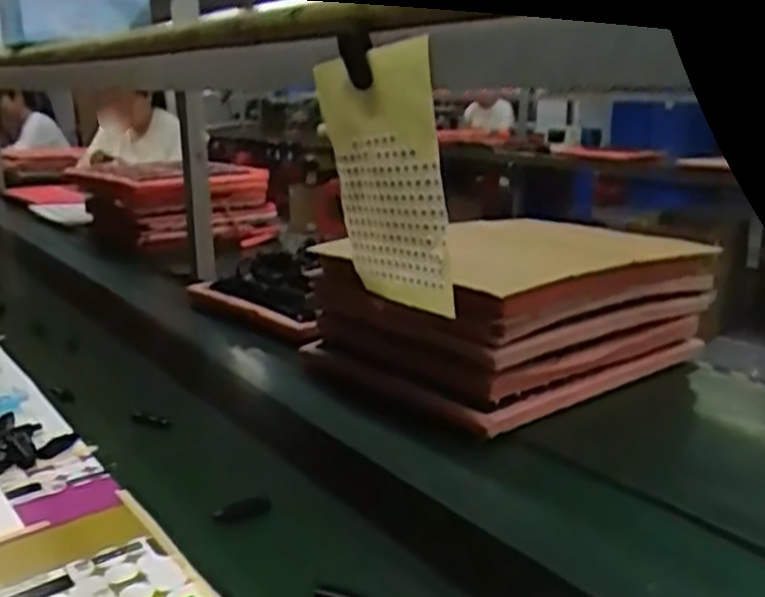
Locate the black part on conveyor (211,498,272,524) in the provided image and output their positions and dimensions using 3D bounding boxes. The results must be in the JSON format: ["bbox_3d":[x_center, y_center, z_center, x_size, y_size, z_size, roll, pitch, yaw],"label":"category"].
[{"bbox_3d":[-0.135,0.206,0.754,0.055,0.016,0.014,-7,17,-20],"label":"black part on conveyor"}]

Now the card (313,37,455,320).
[{"bbox_3d":[-0.001,-0.058,0.390,0.011,0.123,0.094,-19,20,-28],"label":"card"}]

